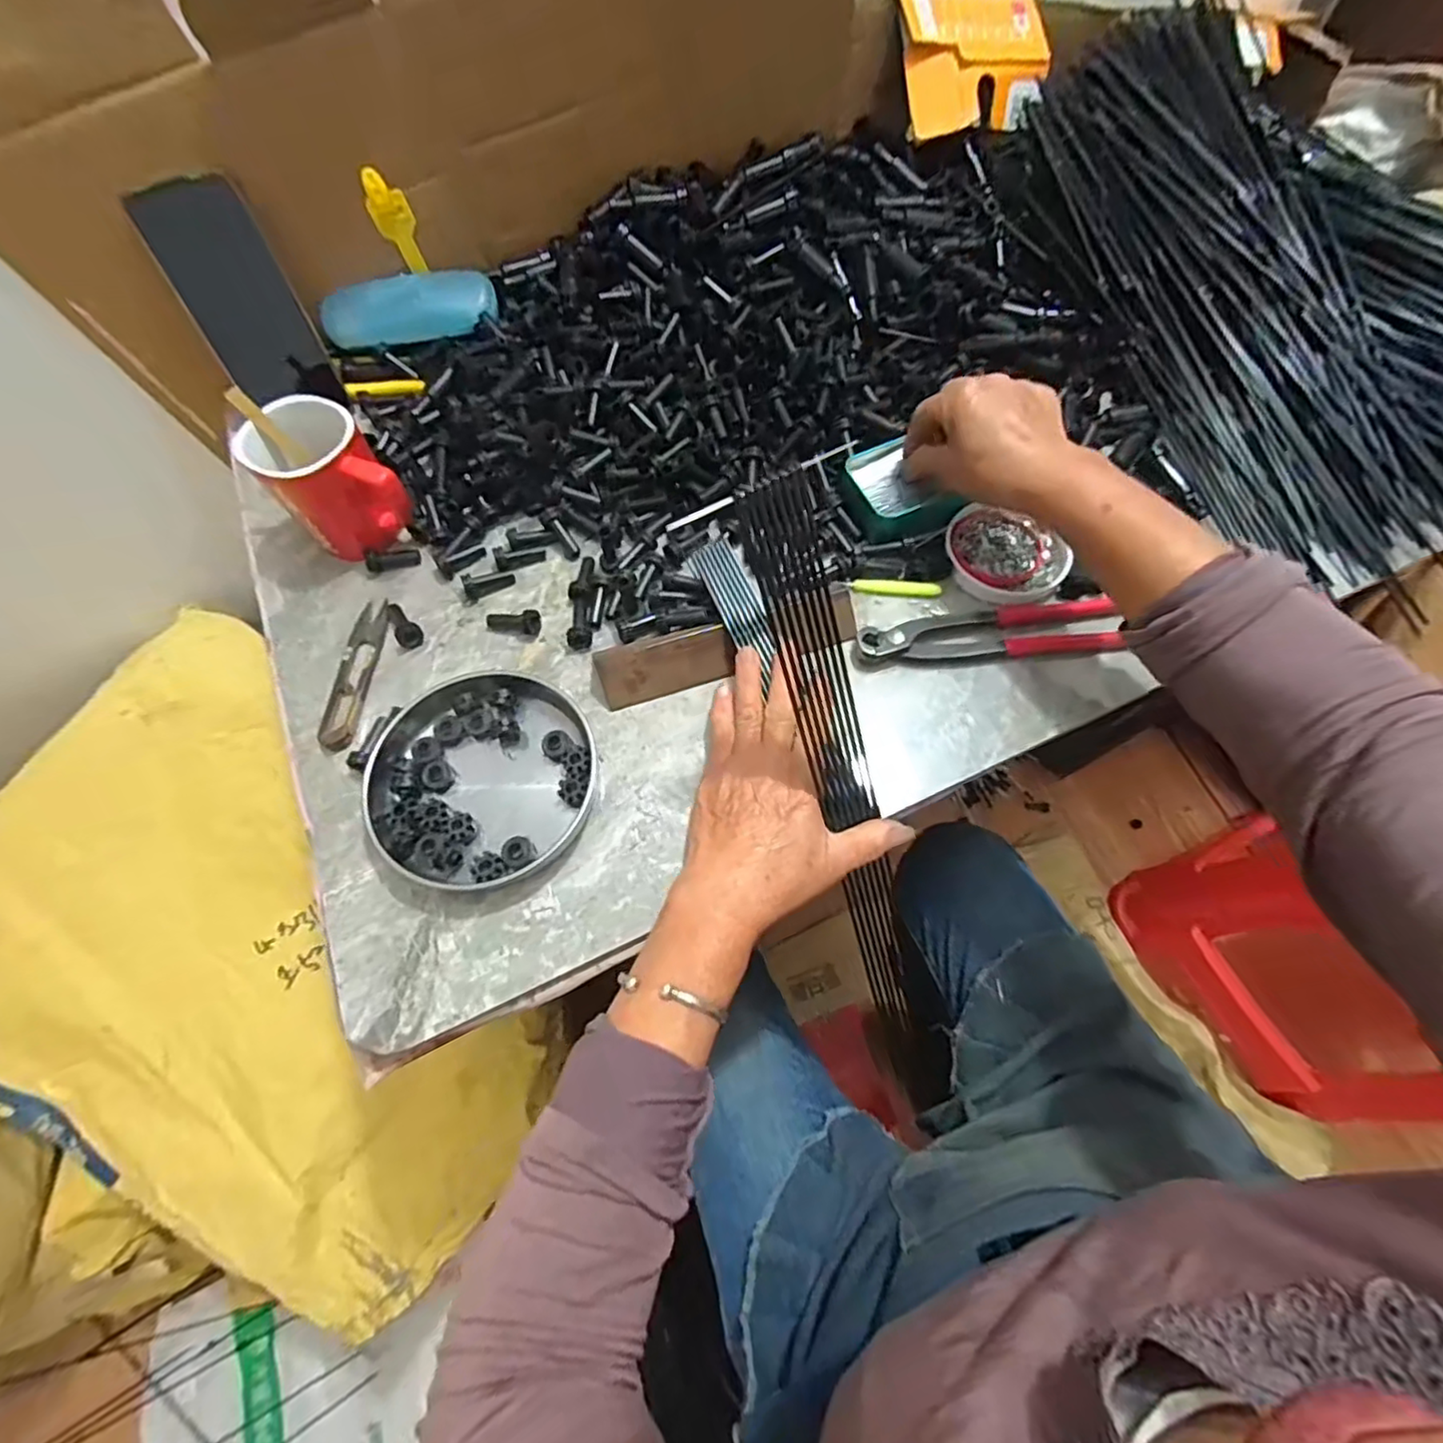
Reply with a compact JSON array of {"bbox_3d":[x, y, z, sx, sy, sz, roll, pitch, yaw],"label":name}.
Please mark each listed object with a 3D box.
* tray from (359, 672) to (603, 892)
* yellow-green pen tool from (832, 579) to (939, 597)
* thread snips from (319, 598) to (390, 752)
[{"bbox_3d":[-0.152,0.032,0.406,0.136,0.026,0.140,-1,65,1],"label":"tray"},{"bbox_3d":[0.122,-0.098,0.464,0.073,0.006,0.011,3,65,3],"label":"yellow-green pen tool"},{"bbox_3d":[-0.258,-0.036,0.450,0.027,0.009,0.117,-2,65,1],"label":"thread snips"}]

